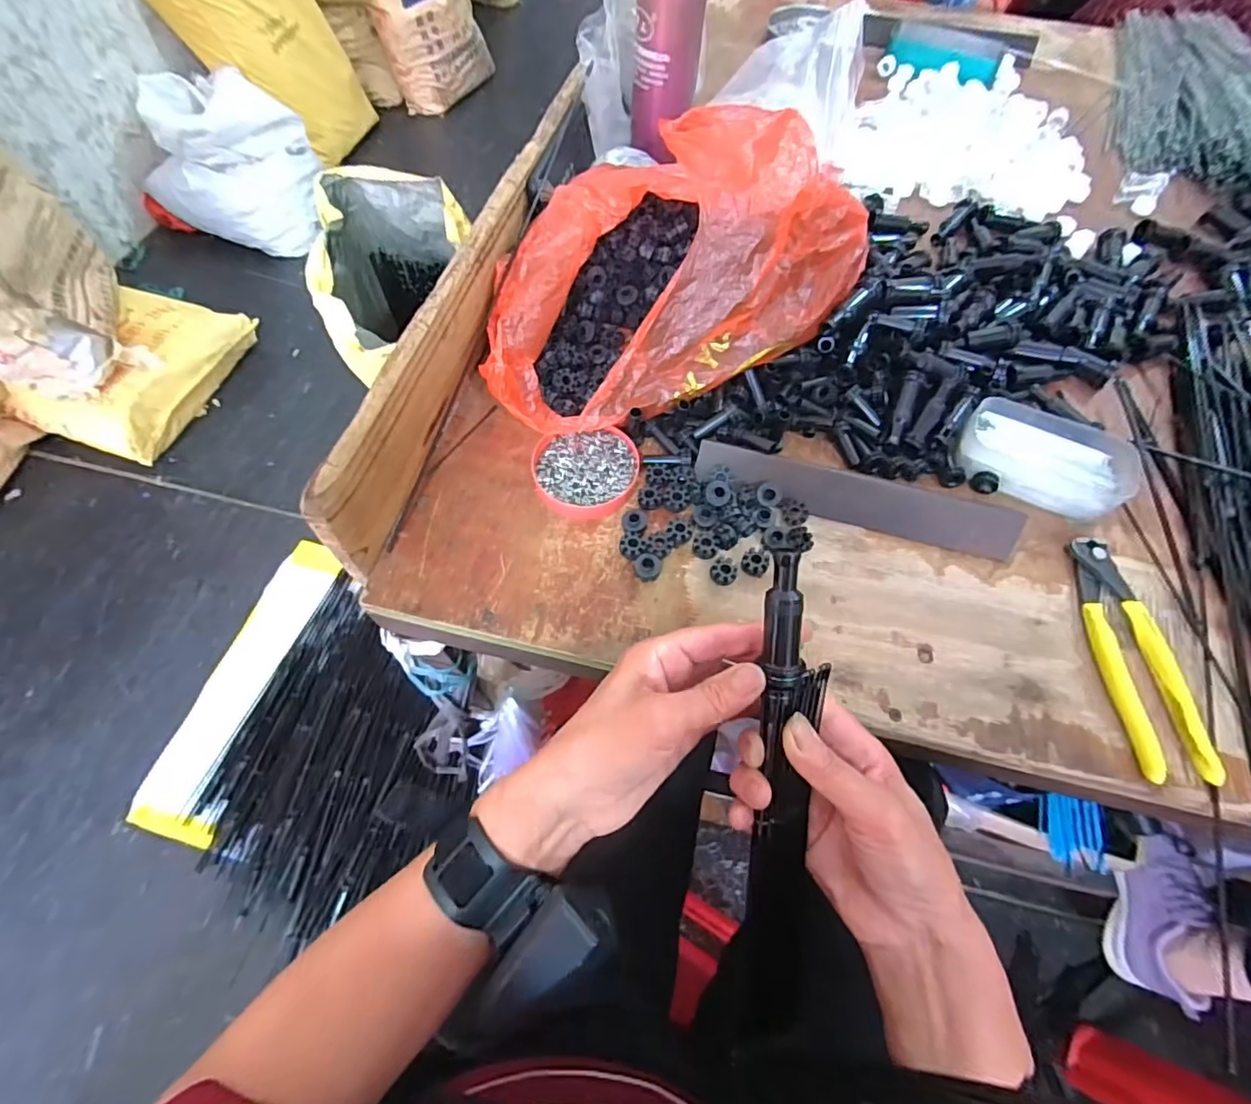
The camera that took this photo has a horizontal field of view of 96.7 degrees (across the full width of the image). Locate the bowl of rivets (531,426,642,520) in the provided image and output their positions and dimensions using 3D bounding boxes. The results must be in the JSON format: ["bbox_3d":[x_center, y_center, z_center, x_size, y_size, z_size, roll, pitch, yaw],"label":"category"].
[{"bbox_3d":[-0.031,-0.062,0.431,0.079,0.016,0.074,3,62,-1],"label":"bowl of rivets"}]

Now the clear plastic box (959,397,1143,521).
[{"bbox_3d":[0.336,-0.078,0.445,0.124,0.032,0.084,24,64,11],"label":"clear plastic box"}]

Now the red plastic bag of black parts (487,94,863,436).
[{"bbox_3d":[0.040,-0.231,0.443,0.330,0.152,0.195,-20,64,-13],"label":"red plastic bag of black parts"}]

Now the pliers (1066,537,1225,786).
[{"bbox_3d":[0.344,0.066,0.379,0.046,0.013,0.166,2,62,-1],"label":"pliers"}]

